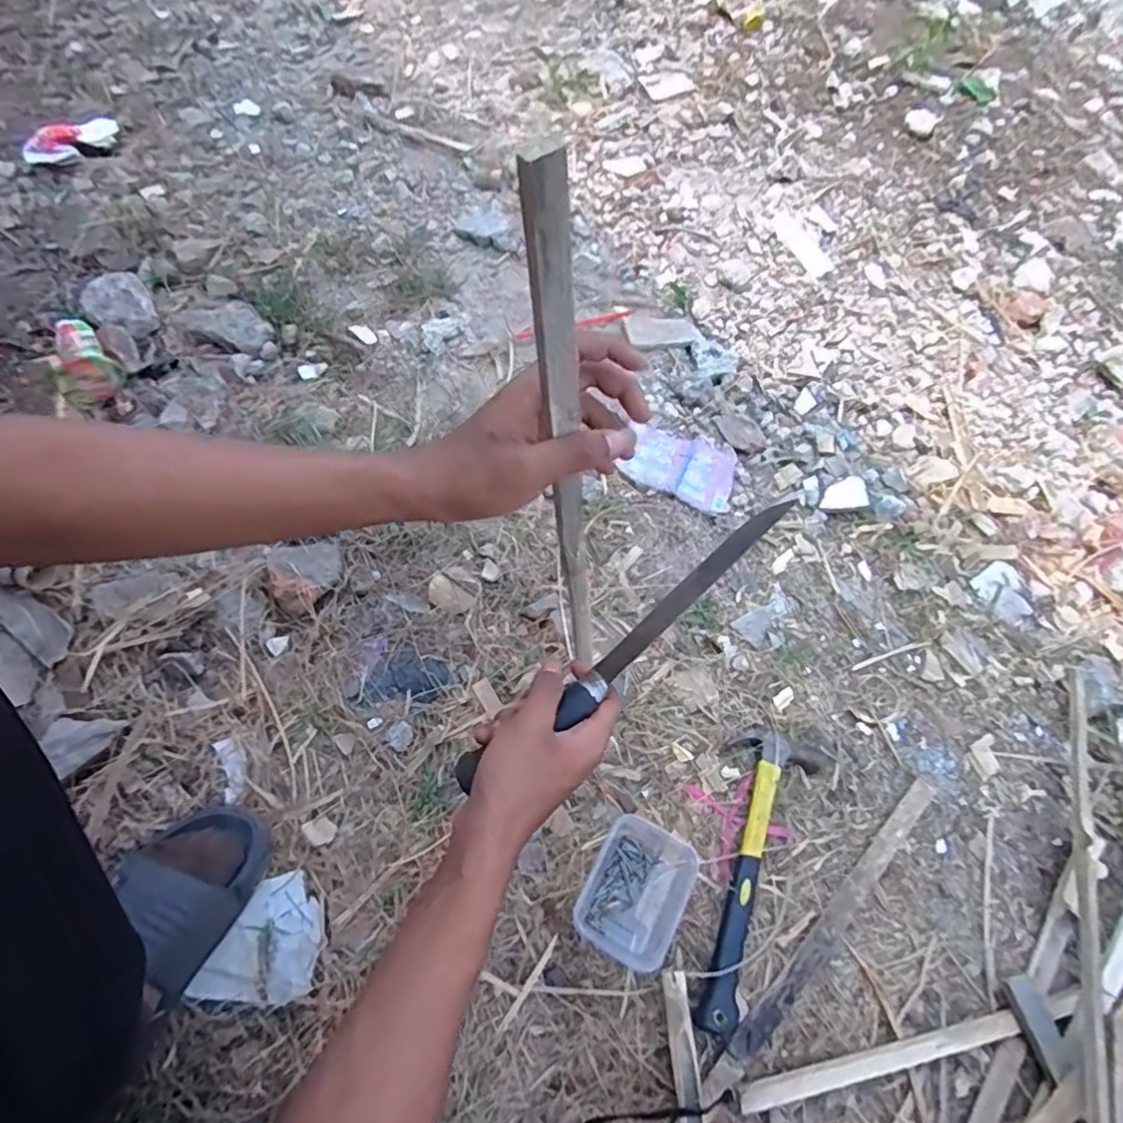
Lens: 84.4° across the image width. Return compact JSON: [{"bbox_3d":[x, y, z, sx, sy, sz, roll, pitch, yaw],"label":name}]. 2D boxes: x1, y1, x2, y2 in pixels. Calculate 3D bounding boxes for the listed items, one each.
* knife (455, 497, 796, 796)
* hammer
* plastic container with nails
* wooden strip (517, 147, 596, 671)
[{"bbox_3d":[0.048,0.055,0.427,0.292,0.022,0.030,-41,73,-8],"label":"knife"},{"bbox_3d":[0.168,0.278,0.573,0.090,0.045,0.265,29,67,10],"label":"hammer"},{"bbox_3d":[0.069,0.293,0.553,0.090,0.038,0.110,30,67,11],"label":"plastic container with nails"},{"bbox_3d":[0.006,-0.026,0.413,0.019,0.456,0.014,-24,60,-10],"label":"wooden strip"}]

